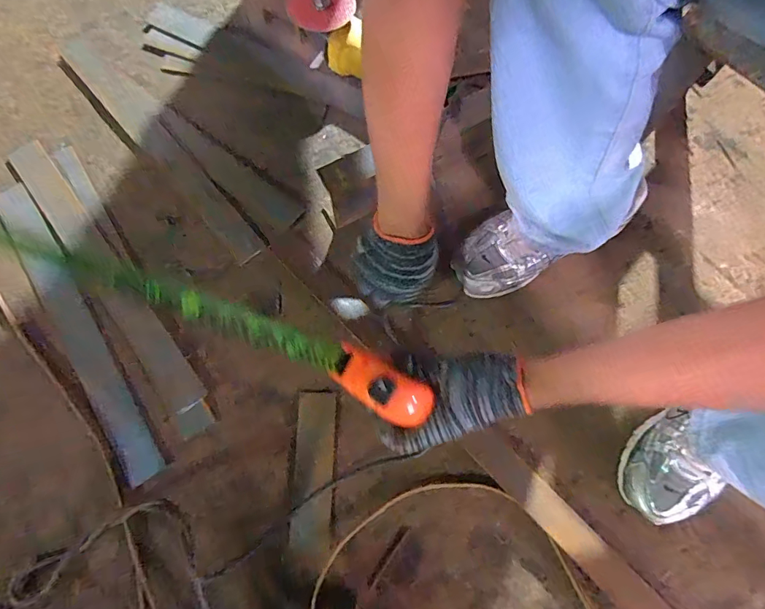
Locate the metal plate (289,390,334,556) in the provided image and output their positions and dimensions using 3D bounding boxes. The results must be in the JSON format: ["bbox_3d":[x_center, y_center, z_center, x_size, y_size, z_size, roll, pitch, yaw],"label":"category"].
[{"bbox_3d":[-0.088,0.206,0.550,0.049,0.007,0.189,-1,67,2],"label":"metal plate"}]

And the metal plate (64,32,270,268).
[{"bbox_3d":[-0.343,-0.247,0.664,0.050,0.013,0.485,-40,79,-11],"label":"metal plate"}]

